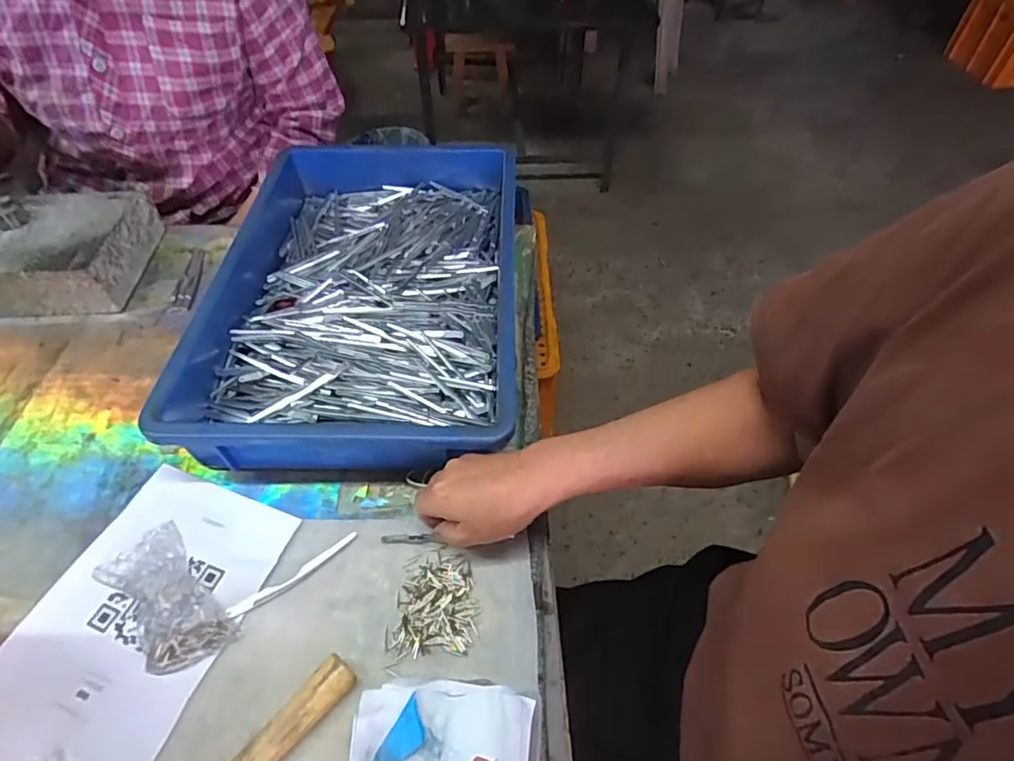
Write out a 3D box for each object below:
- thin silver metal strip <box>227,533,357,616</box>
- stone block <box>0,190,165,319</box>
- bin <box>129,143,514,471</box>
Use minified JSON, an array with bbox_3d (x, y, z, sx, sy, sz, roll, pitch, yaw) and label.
[{"bbox_3d":[-0.162,0.150,0.429,0.102,0.005,0.010,-29,56,-24],"label":"thin silver metal strip"},{"bbox_3d":[-0.539,-0.145,0.625,0.238,0.070,0.146,-5,50,-6],"label":"stone block"},{"bbox_3d":[-0.148,-0.093,0.573,0.300,0.082,0.408,2,49,-1],"label":"bin"}]

